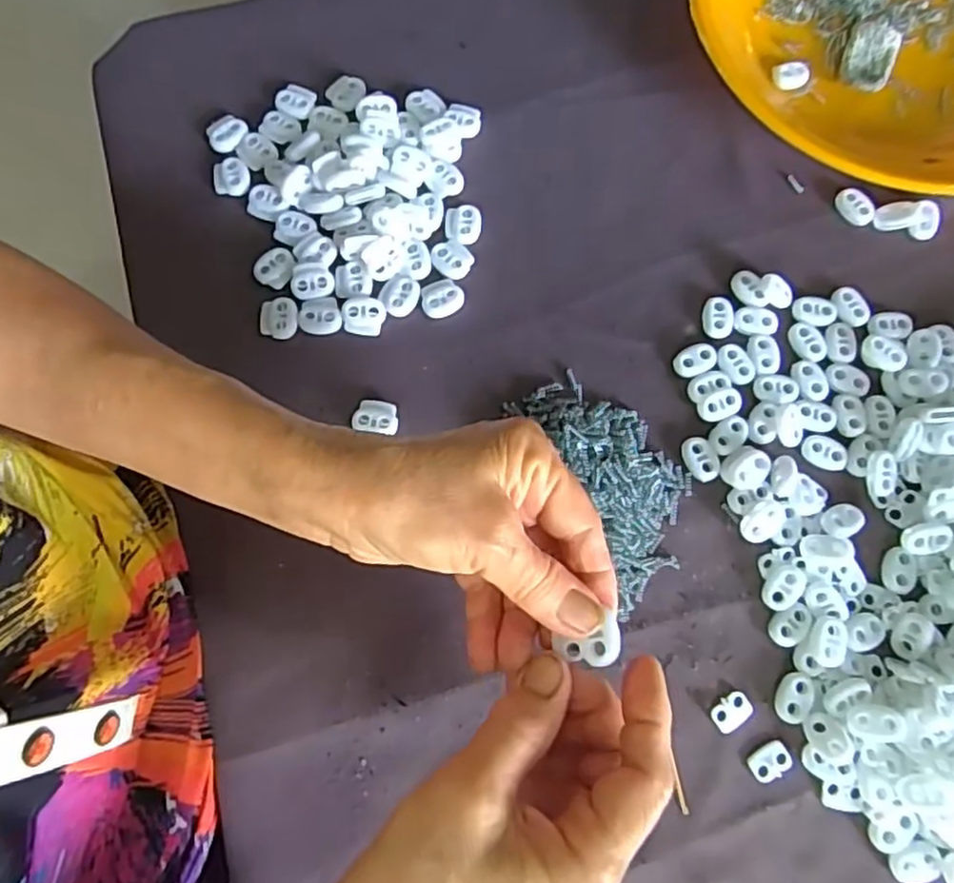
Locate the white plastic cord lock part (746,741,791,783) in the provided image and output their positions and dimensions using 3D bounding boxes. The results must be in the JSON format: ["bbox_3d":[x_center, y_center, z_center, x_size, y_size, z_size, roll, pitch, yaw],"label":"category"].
[{"bbox_3d":[0.131,0.143,0.301,0.019,0.004,0.014,-30,78,-9],"label":"white plastic cord lock part"}]

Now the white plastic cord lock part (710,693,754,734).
[{"bbox_3d":[0.116,0.123,0.307,0.018,0.004,0.014,-36,79,-10],"label":"white plastic cord lock part"}]

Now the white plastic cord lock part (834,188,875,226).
[{"bbox_3d":[0.206,-0.128,0.370,0.022,0.007,0.014,35,77,7],"label":"white plastic cord lock part"}]

